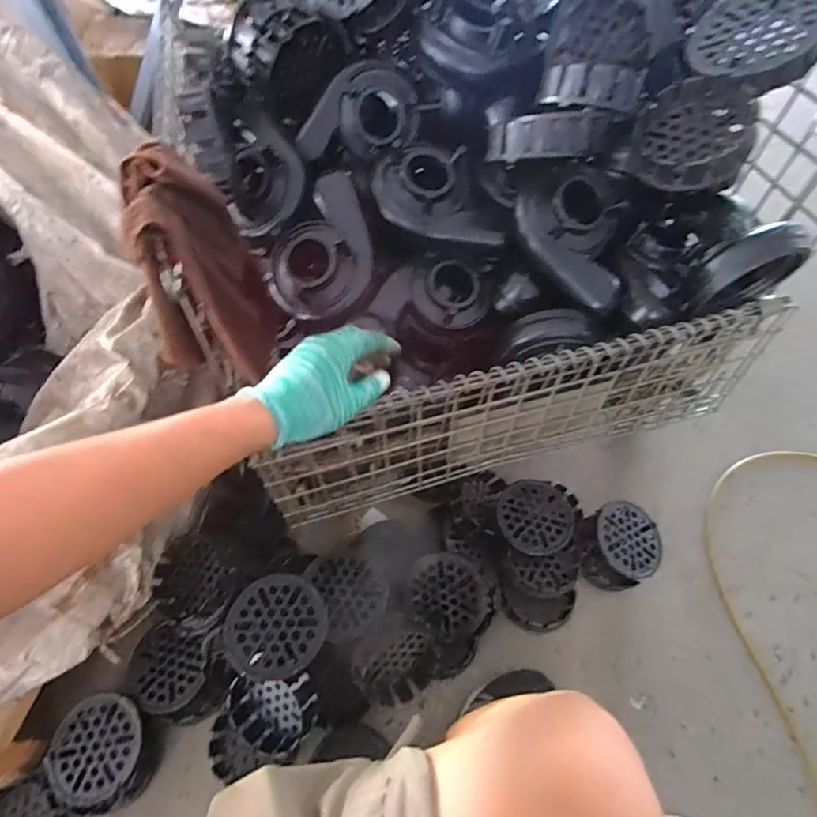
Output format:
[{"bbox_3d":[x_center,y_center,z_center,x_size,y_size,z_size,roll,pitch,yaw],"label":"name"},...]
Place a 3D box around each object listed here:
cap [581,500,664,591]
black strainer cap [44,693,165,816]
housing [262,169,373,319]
[{"bbox_3d":[0.382,0.250,0.839,0.139,0.057,0.156,29,62,-2],"label":"cap"},{"bbox_3d":[-0.456,0.515,0.688,0.146,0.051,0.137,-1,58,1],"label":"black strainer cap"},{"bbox_3d":[-0.111,-0.218,0.637,0.144,0.064,0.195,36,92,7],"label":"housing"}]

